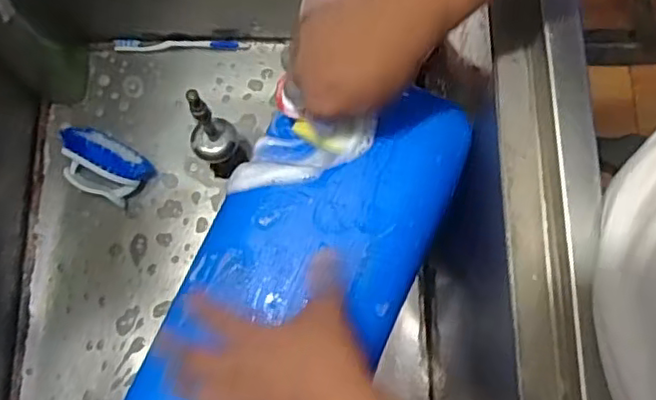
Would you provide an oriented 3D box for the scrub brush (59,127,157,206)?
[{"bbox_3d":[-0.290,-0.043,0.819,0.124,0.059,0.077,30,78,7],"label":"scrub brush"}]

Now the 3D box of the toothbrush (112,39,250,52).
[{"bbox_3d":[-0.205,-0.215,0.877,0.187,0.010,0.015,1,76,1],"label":"toothbrush"}]

